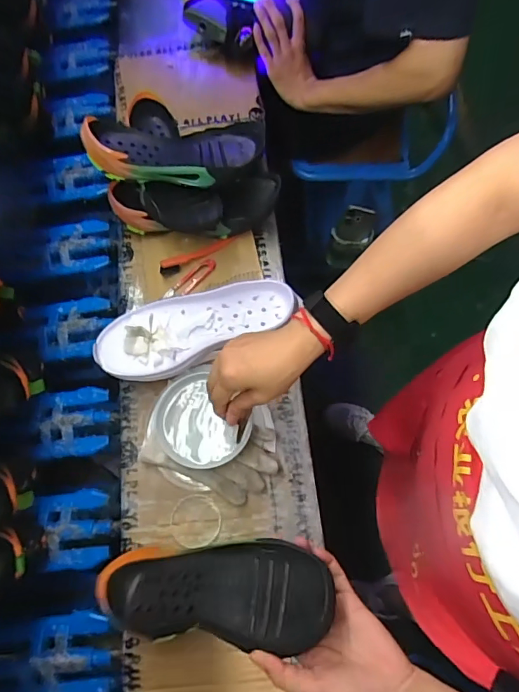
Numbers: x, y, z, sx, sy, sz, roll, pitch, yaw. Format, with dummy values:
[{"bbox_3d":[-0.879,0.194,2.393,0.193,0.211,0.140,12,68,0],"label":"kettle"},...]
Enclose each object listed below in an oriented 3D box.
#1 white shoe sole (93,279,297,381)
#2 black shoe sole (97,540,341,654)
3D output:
[{"bbox_3d":[-0.074,-0.027,0.570,0.243,0.033,0.091,-17,72,-6],"label":"white shoe sole"},{"bbox_3d":[-0.045,0.234,0.448,0.246,0.045,0.097,-12,36,24],"label":"black shoe sole"}]

